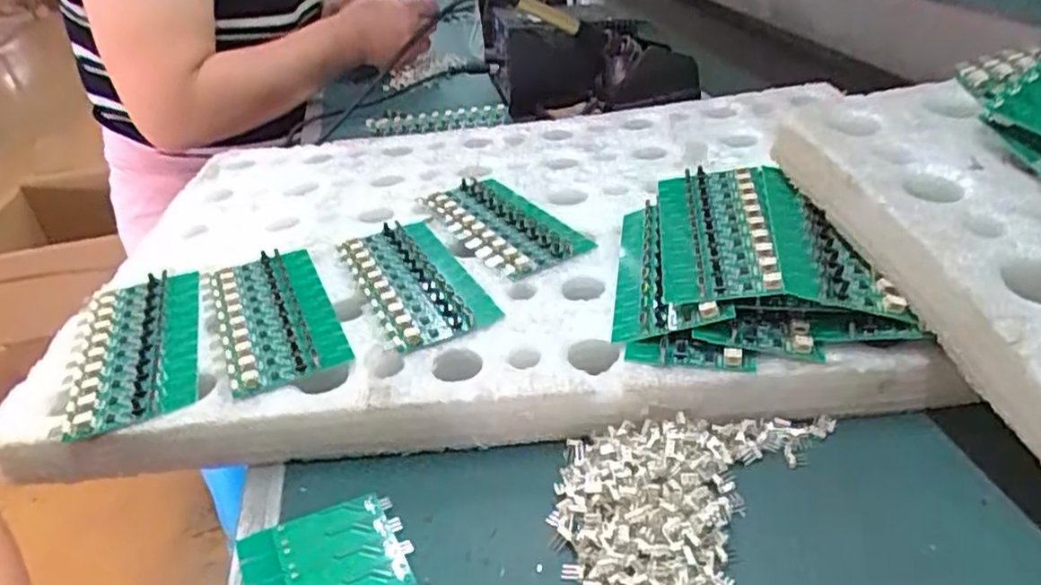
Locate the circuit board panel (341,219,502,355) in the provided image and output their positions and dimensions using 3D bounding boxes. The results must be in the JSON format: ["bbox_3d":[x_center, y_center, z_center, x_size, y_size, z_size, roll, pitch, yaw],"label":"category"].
[{"bbox_3d":[-0.065,-0.010,0.433,0.065,0.006,0.136,-18,34,-18],"label":"circuit board panel"}]

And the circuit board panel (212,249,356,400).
[{"bbox_3d":[-0.143,0.012,0.416,0.061,0.013,0.135,-18,34,-18],"label":"circuit board panel"}]

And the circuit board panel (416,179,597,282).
[{"bbox_3d":[-0.015,-0.049,0.482,0.064,0.008,0.137,-23,36,-24],"label":"circuit board panel"}]

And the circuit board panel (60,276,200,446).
[{"bbox_3d":[-0.216,0.027,0.404,0.061,0.011,0.137,-15,33,-14],"label":"circuit board panel"}]

